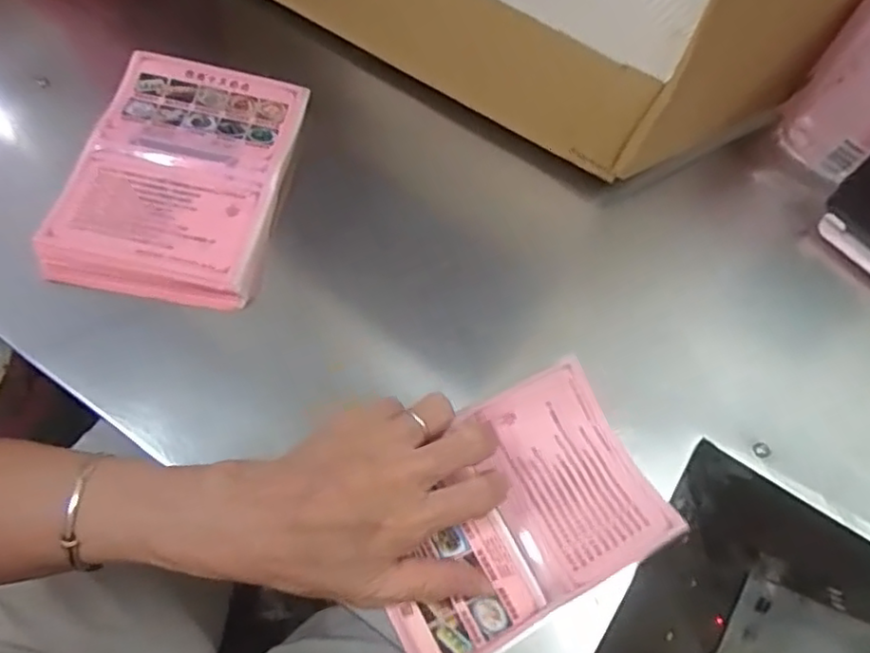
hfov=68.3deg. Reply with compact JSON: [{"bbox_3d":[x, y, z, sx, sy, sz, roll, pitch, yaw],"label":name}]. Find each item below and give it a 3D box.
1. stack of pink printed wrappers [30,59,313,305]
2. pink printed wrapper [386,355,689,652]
[{"bbox_3d":[-0.166,-0.099,0.420,0.126,0.021,0.170,10,65,1],"label":"stack of pink printed wrappers"},{"bbox_3d":[0.040,0.100,0.352,0.160,0.018,0.113,-26,70,-14],"label":"pink printed wrapper"}]

